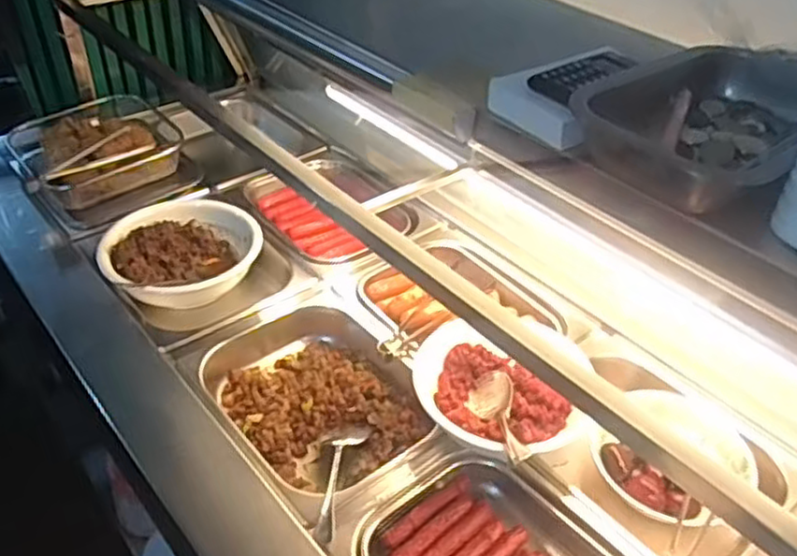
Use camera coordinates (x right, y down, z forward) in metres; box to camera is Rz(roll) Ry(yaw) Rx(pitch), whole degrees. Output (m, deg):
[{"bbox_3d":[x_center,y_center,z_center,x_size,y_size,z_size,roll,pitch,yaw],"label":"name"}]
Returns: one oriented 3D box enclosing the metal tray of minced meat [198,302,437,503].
[{"bbox_3d":[-0.122,0.152,0.970,0.244,0.080,0.329,-25,47,-31],"label":"metal tray of minced meat"}]

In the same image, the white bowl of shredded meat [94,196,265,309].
[{"bbox_3d":[-0.368,-0.049,1.172,0.247,0.087,0.215,-27,48,-33],"label":"white bowl of shredded meat"}]

